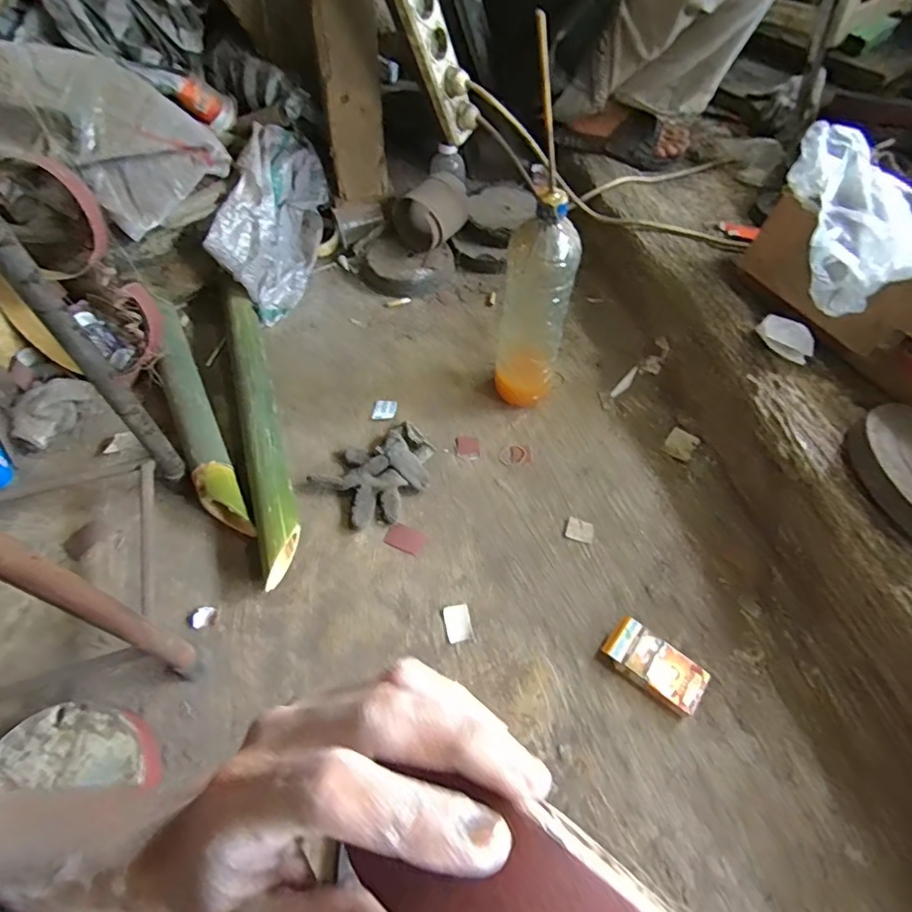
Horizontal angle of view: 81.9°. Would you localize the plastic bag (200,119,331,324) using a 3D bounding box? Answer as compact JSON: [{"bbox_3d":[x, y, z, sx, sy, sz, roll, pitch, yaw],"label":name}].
[{"bbox_3d":[-0.295,-0.389,0.868,0.077,0.192,0.294,10,57,6],"label":"plastic bag"}]

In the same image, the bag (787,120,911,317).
[{"bbox_3d":[0.495,-0.304,0.652,0.182,0.112,0.219,-14,58,-9],"label":"bag"}]

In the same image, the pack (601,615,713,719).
[{"bbox_3d":[0.219,0.231,0.581,0.106,0.023,0.054,35,63,20],"label":"pack"}]

